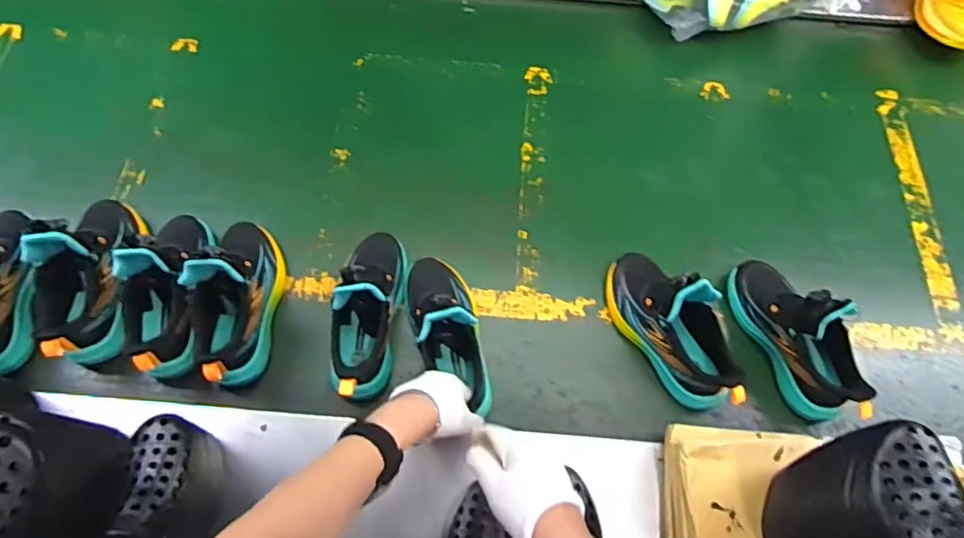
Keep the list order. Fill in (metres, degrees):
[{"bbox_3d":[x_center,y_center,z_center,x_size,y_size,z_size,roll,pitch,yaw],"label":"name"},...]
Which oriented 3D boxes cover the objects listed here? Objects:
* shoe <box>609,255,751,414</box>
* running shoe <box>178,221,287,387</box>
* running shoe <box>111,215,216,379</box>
[{"bbox_3d":[0.240,0.066,0.729,0.082,0.138,0.227,-26,69,-12],"label":"shoe"},{"bbox_3d":[-0.313,0.028,0.732,0.083,0.134,0.221,3,66,0],"label":"running shoe"},{"bbox_3d":[-0.397,0.017,0.731,0.079,0.140,0.228,1,64,-2],"label":"running shoe"}]

